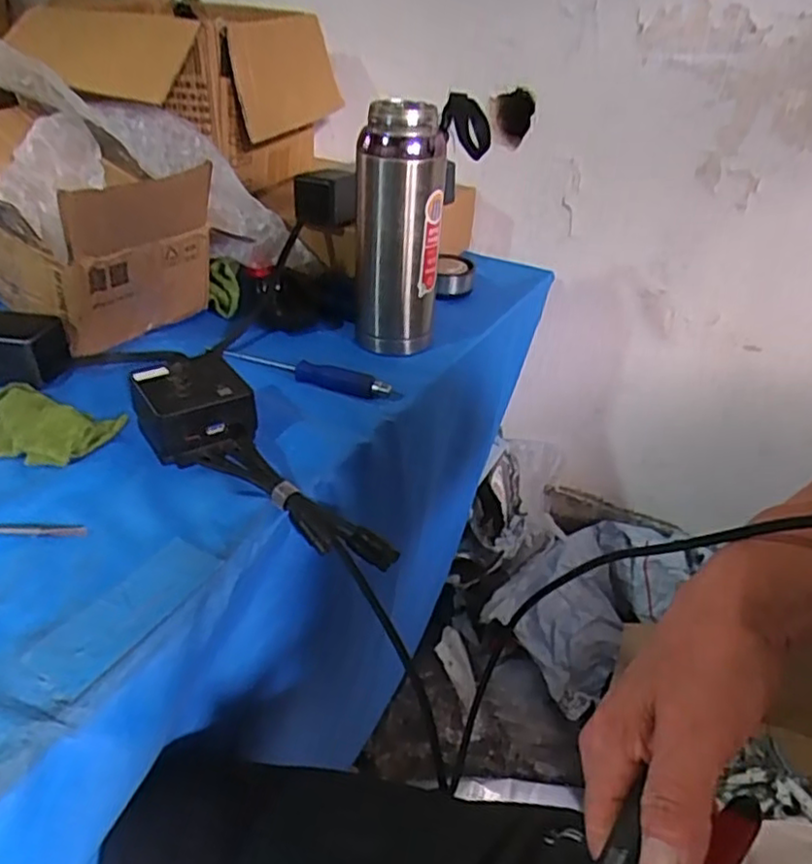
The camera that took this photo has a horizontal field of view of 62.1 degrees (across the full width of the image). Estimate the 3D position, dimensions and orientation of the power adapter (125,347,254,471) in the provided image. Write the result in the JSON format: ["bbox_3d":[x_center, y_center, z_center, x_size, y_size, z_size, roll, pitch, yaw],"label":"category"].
[{"bbox_3d":[-0.163,-0.018,0.520,0.075,0.045,0.090,-19,40,-30],"label":"power adapter"}]

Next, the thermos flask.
[{"bbox_3d":[-0.006,-0.180,0.621,0.076,0.213,0.063,-4,34,-12],"label":"thermos flask"}]

